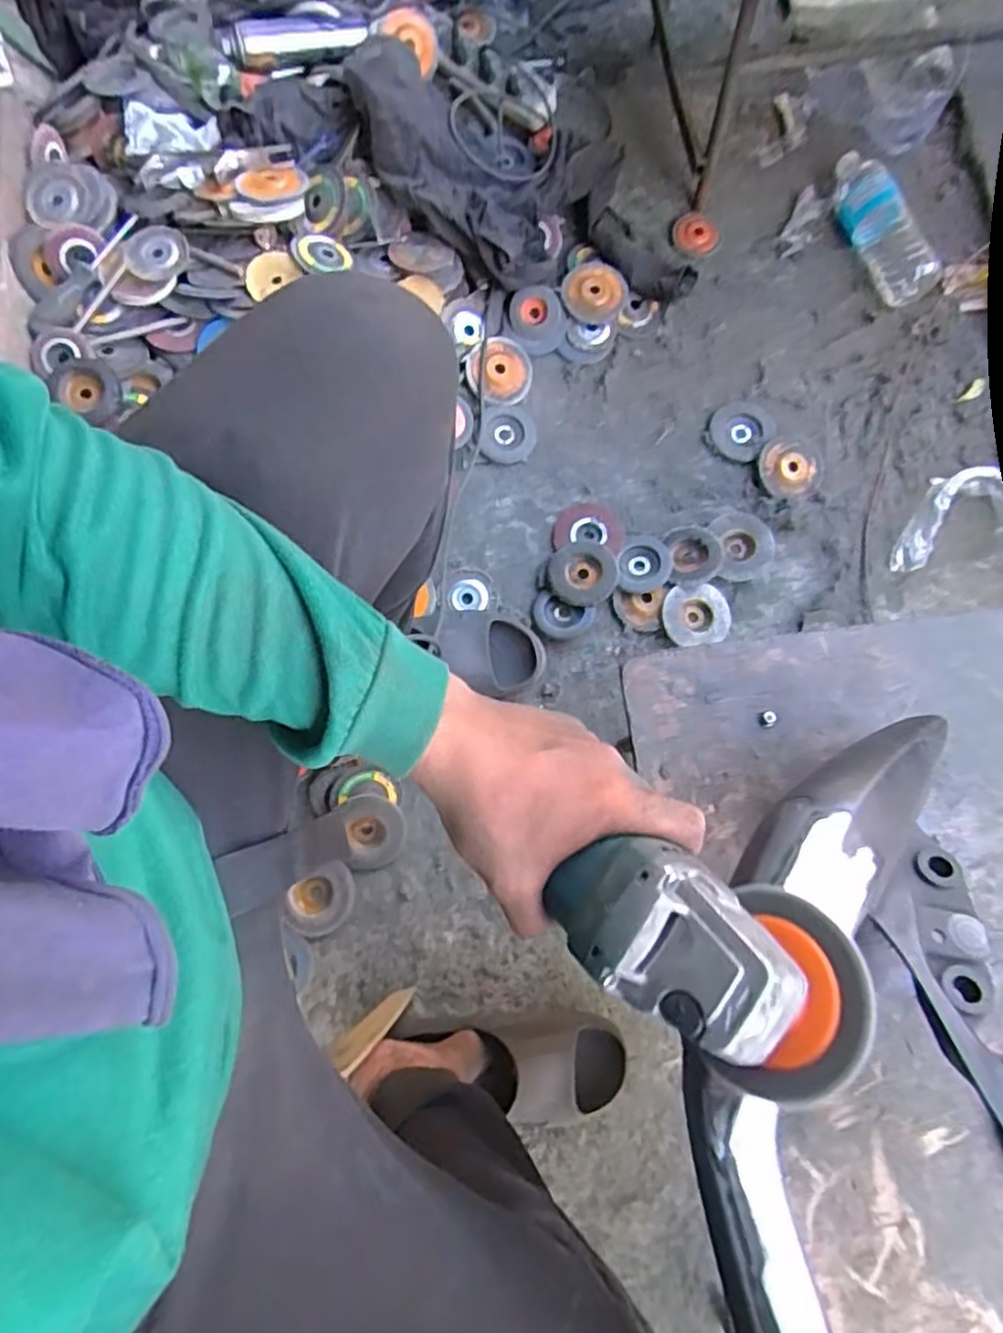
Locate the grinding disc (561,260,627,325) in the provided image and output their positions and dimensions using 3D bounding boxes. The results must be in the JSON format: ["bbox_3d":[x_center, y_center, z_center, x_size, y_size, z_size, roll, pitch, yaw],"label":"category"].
[{"bbox_3d":[0.134,-0.553,0.972,0.097,0.015,0.088,29,81,5],"label":"grinding disc"}]

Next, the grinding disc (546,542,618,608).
[{"bbox_3d":[0.114,-0.128,0.912,0.095,0.012,0.090,0,79,0],"label":"grinding disc"}]

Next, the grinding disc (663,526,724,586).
[{"bbox_3d":[0.266,-0.154,0.910,0.075,0.017,0.086,-4,79,-1],"label":"grinding disc"}]

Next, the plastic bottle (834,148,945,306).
[{"bbox_3d":[0.565,-0.661,0.997,0.063,0.064,0.252,-22,80,-4],"label":"plastic bottle"}]

